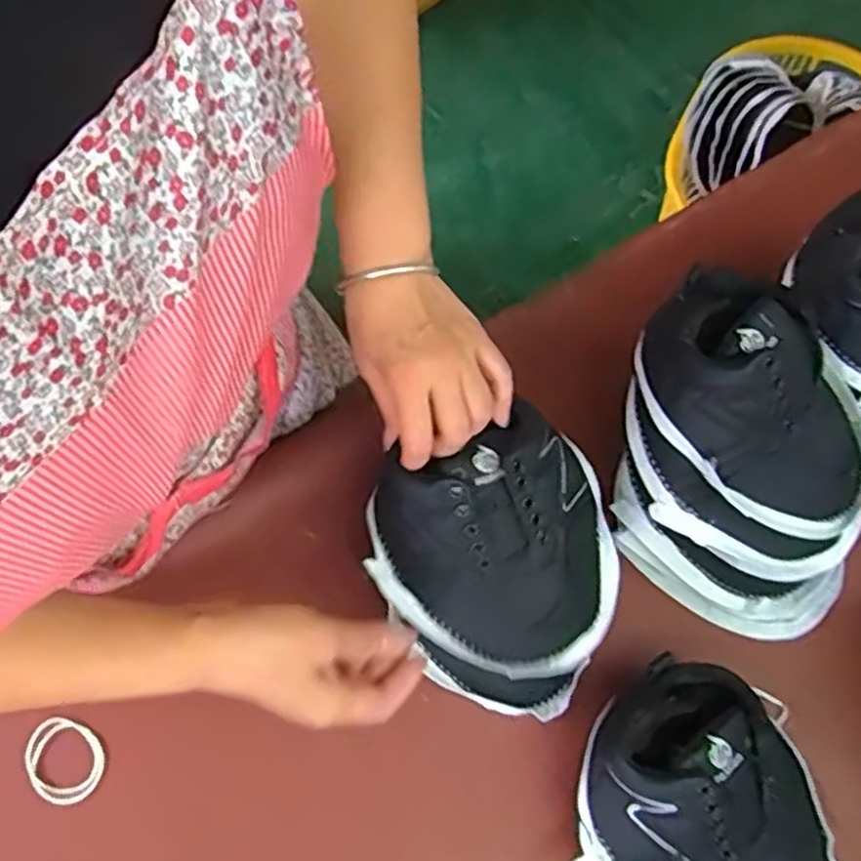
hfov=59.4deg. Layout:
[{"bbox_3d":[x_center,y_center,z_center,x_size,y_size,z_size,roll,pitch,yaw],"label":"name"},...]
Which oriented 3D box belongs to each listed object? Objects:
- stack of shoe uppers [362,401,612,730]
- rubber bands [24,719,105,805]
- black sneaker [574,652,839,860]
[{"bbox_3d":[0.052,0.097,0.533,0.165,0.116,0.168,-17,69,-10],"label":"stack of shoe uppers"},{"bbox_3d":[-0.264,0.236,0.540,0.060,0.004,0.049,36,69,11],"label":"rubber bands"},{"bbox_3d":[0.191,0.265,0.502,0.172,0.103,0.213,-39,74,-18],"label":"black sneaker"}]

